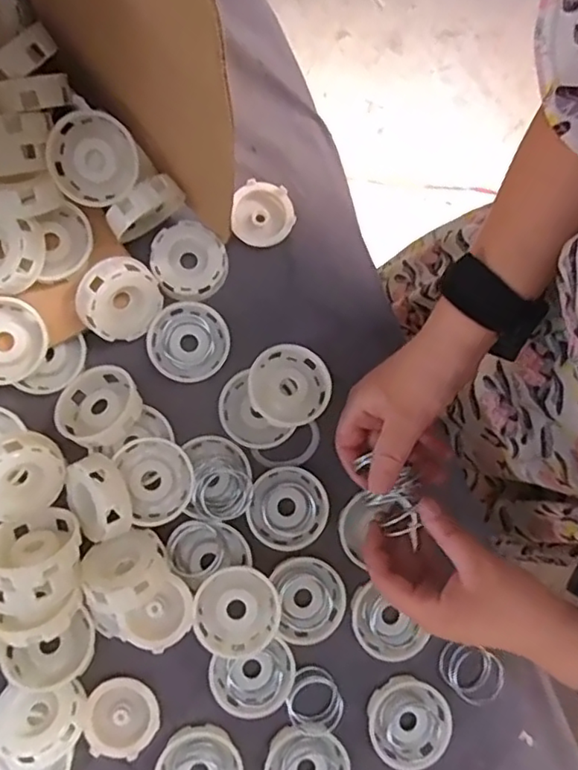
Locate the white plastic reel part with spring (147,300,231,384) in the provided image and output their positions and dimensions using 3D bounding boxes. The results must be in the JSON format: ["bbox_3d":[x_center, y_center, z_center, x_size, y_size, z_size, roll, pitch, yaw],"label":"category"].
[{"bbox_3d":[-0.078,-0.033,0.466,0.060,0.013,0.060,1,86,-9],"label":"white plastic reel part with spring"}]

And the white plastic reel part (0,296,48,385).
[{"bbox_3d":[-0.211,-0.033,0.433,0.060,0.015,0.062,40,82,-7],"label":"white plastic reel part"}]

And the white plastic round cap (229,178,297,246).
[{"bbox_3d":[-0.021,-0.138,0.483,0.051,0.018,0.050,0,77,2],"label":"white plastic round cap"}]

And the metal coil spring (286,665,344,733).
[{"bbox_3d":[0.020,0.234,0.437,0.042,0.013,0.042,0,77,2],"label":"metal coil spring"}]

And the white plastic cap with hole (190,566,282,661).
[{"bbox_3d":[-0.036,0.163,0.429,0.064,0.015,0.060,0,92,-10],"label":"white plastic cap with hole"}]

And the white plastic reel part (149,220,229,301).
[{"bbox_3d":[-0.079,-0.098,0.471,0.057,0.022,0.059,0,77,2],"label":"white plastic reel part"}]

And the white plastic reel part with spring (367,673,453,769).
[{"bbox_3d":[0.091,0.255,0.448,0.061,0.014,0.062,0,77,2],"label":"white plastic reel part with spring"}]

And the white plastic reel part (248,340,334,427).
[{"bbox_3d":[0.000,0.001,0.455,0.061,0.020,0.060,40,81,10],"label":"white plastic reel part"}]

